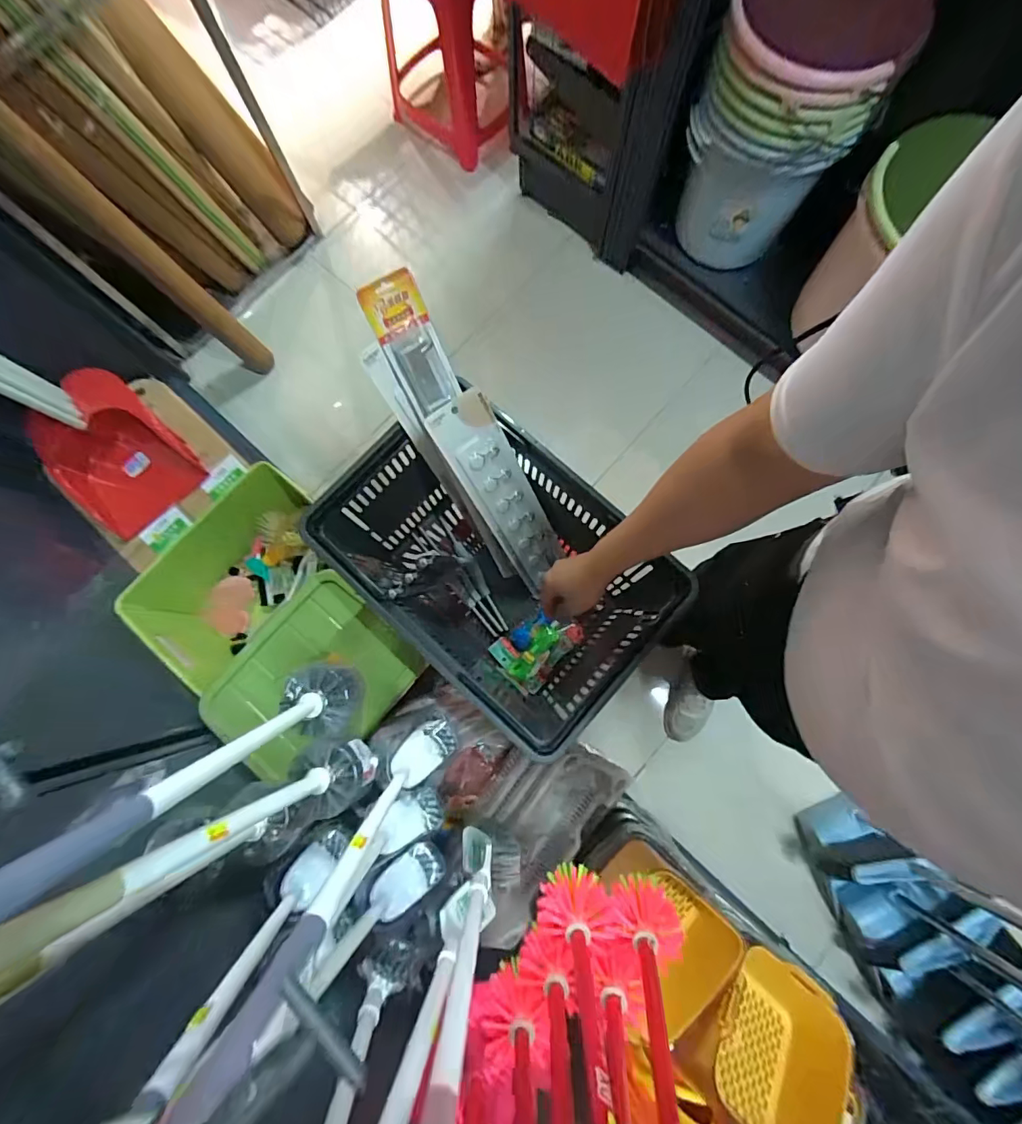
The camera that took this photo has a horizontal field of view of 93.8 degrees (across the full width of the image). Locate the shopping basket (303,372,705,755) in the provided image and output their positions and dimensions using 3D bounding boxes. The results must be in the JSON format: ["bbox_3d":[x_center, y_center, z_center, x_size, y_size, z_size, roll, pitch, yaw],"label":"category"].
[{"bbox_3d":[-0.020,0.016,0.766,0.467,0.264,0.320,40,82,8],"label":"shopping basket"}]

